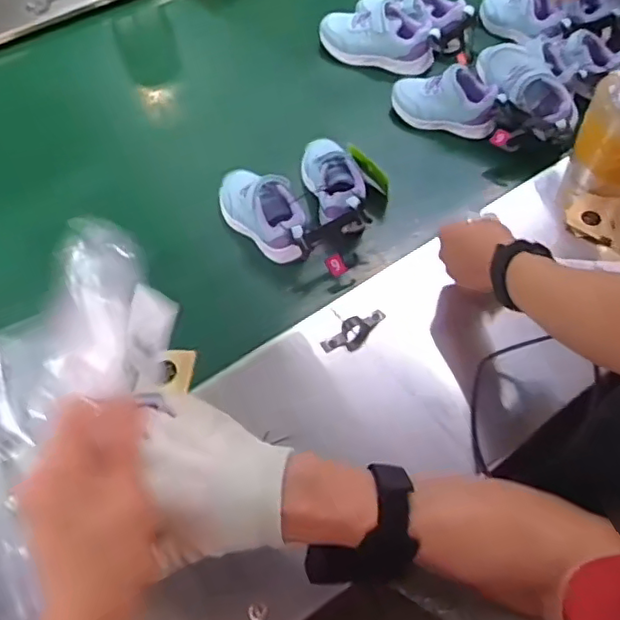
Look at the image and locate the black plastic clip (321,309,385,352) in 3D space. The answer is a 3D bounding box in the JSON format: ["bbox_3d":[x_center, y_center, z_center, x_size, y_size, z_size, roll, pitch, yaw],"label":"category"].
[{"bbox_3d":[0.050,0.023,0.653,0.078,0.021,0.026,-33,60,-17],"label":"black plastic clip"}]

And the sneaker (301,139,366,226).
[{"bbox_3d":[0.029,-0.172,0.772,0.063,0.056,0.160,-14,56,-5],"label":"sneaker"}]

